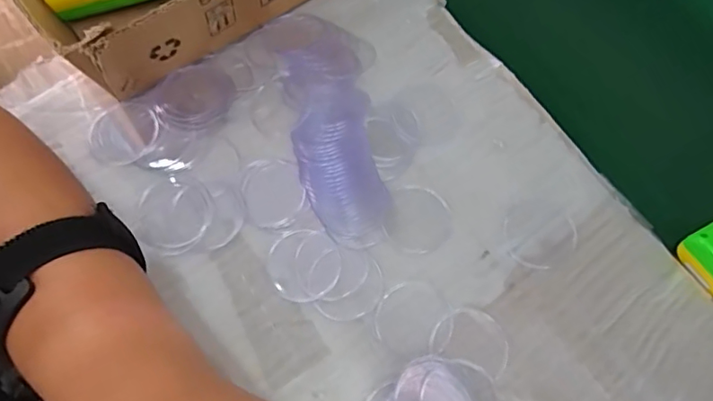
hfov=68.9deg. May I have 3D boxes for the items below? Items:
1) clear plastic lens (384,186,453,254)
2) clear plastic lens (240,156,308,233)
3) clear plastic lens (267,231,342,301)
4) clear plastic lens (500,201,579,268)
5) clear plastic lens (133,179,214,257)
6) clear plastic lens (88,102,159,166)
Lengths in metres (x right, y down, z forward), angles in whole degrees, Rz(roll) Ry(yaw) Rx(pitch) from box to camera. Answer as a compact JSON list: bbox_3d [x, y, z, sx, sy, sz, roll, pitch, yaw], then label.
[{"bbox_3d":[0.039,0.012,0.319,0.039,0.004,0.041,1,71,-2],"label":"clear plastic lens"},{"bbox_3d":[-0.052,-0.005,0.322,0.038,0.006,0.045,-17,73,-8],"label":"clear plastic lens"},{"bbox_3d":[-0.031,0.038,0.309,0.041,0.004,0.041,-23,74,-10],"label":"clear plastic lens"},{"bbox_3d":[0.112,0.020,0.318,0.043,0.004,0.040,-24,74,-10],"label":"clear plastic lens"},{"bbox_3d":[-0.110,0.008,0.315,0.045,0.005,0.044,1,71,-2],"label":"clear plastic lens"},{"bbox_3d":[-0.149,-0.044,0.330,0.043,0.005,0.042,1,71,-2],"label":"clear plastic lens"}]

